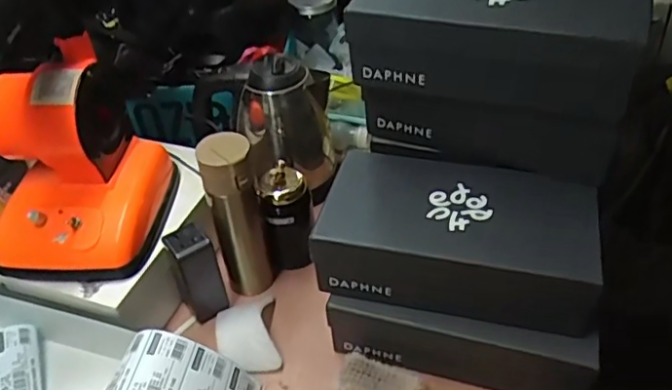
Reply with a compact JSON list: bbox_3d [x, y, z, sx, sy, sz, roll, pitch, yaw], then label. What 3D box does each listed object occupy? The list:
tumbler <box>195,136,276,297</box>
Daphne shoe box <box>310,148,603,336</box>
[{"bbox_3d":[-0.125,0.033,0.773,0.067,0.241,0.060,-11,42,-8],"label":"tumbler"},{"bbox_3d":[0.139,0.048,0.684,0.296,0.096,0.167,9,43,14],"label":"Daphne shoe box"}]

